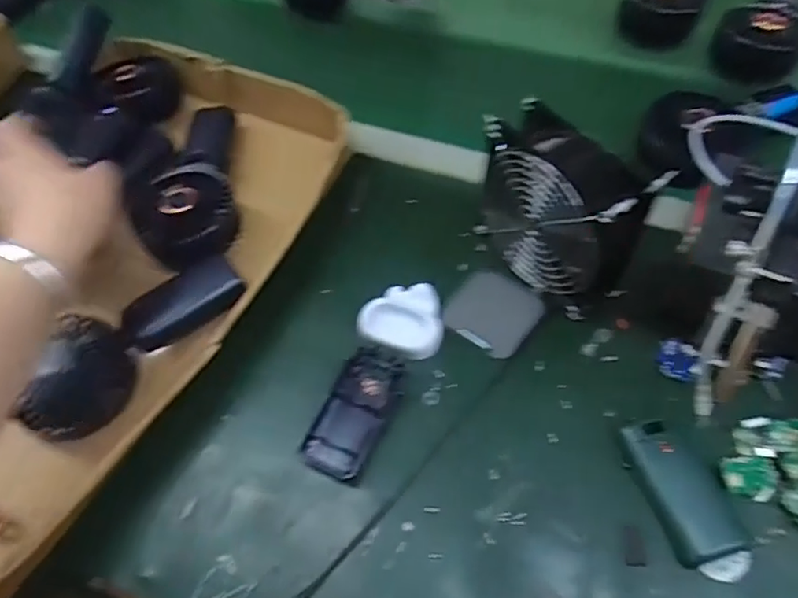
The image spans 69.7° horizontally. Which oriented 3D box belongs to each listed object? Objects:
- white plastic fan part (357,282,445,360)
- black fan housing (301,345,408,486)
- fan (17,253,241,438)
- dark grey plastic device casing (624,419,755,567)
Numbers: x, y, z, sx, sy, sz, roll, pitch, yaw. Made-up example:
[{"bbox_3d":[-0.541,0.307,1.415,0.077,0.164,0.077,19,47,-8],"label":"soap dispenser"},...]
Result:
[{"bbox_3d":[0.005,0.016,0.452,0.065,0.023,0.064,-2,57,3],"label":"white plastic fan part"},{"bbox_3d":[-0.030,0.079,0.411,0.044,0.018,0.097,19,60,15],"label":"black fan housing"},{"bbox_3d":[-0.203,0.034,0.442,0.178,0.038,0.081,-34,94,-27],"label":"fan"},{"bbox_3d":[0.179,0.118,0.362,0.047,0.013,0.087,-16,57,-7],"label":"dark grey plastic device casing"}]

